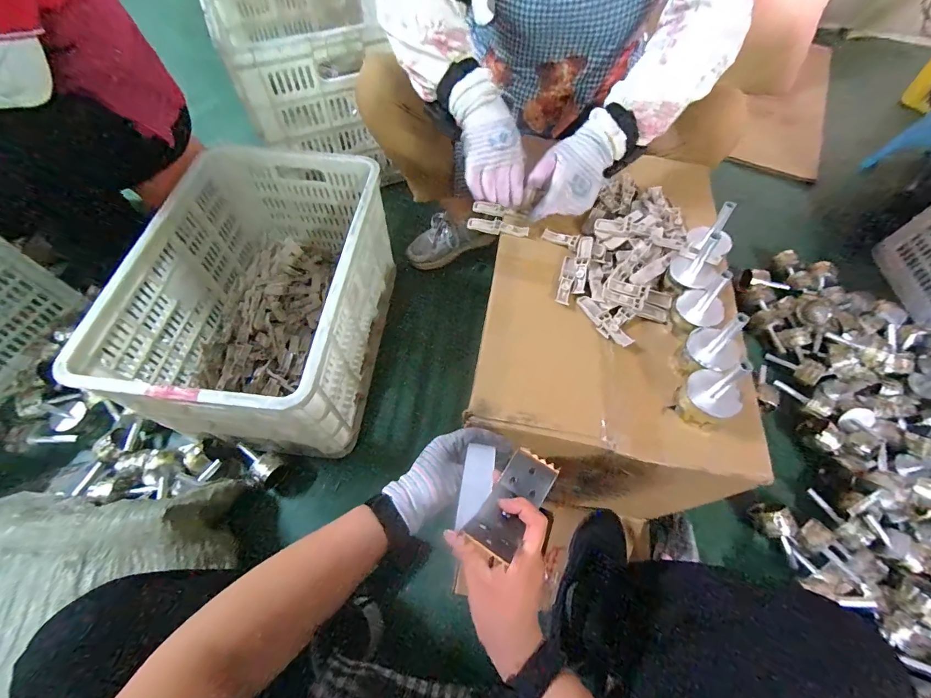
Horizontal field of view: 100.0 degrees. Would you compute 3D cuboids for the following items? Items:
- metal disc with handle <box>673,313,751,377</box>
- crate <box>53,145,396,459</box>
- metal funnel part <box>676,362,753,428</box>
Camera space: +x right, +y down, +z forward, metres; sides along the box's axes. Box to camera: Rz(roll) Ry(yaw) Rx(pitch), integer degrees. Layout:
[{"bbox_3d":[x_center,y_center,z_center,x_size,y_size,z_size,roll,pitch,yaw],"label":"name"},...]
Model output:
[{"bbox_3d":[0.304,-0.002,0.477,0.058,0.098,0.061,1,60,-1],"label":"metal disc with handle"},{"bbox_3d":[-0.378,-0.100,0.788,0.367,0.297,0.544,7,60,2],"label":"crate"},{"bbox_3d":[0.288,0.047,0.442,0.050,0.097,0.060,-27,64,-16],"label":"metal funnel part"}]

